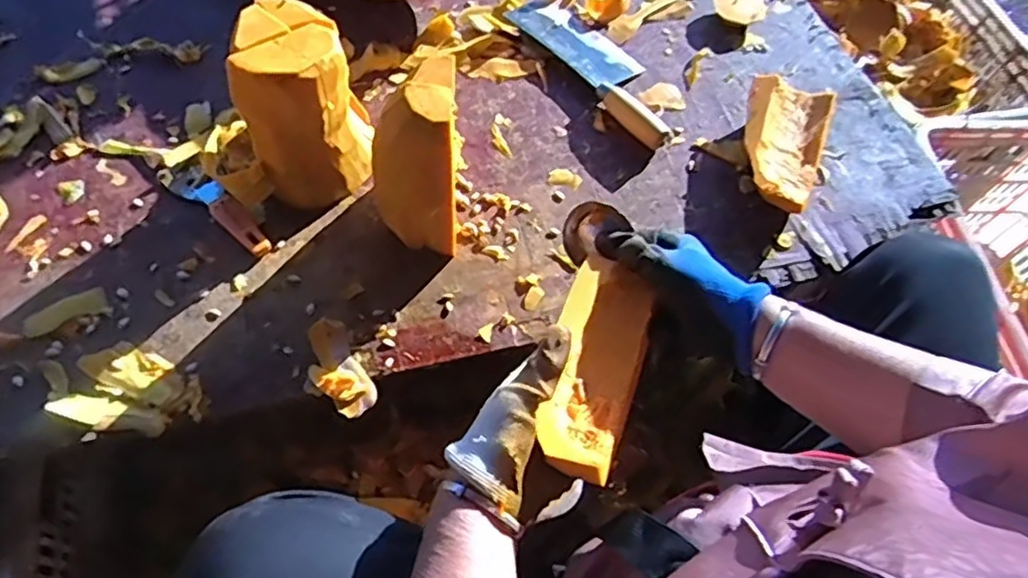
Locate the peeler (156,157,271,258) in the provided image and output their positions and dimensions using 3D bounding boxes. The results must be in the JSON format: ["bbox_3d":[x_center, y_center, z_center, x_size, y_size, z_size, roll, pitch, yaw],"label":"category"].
[{"bbox_3d":[-0.307,-0.087,0.668,0.156,0.011,0.037,38,65,18],"label":"peeler"}]

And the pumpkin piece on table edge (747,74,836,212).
[{"bbox_3d":[0.305,-0.158,0.722,0.099,0.048,0.181,15,60,6],"label":"pumpkin piece on table edge"}]

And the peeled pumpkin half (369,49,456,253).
[{"bbox_3d":[-0.093,-0.113,0.602,0.079,0.175,0.089,-2,59,-4],"label":"peeled pumpkin half"}]

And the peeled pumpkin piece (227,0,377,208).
[{"bbox_3d":[-0.204,-0.179,0.637,0.113,0.165,0.115,-15,61,-11],"label":"peeled pumpkin piece"}]

